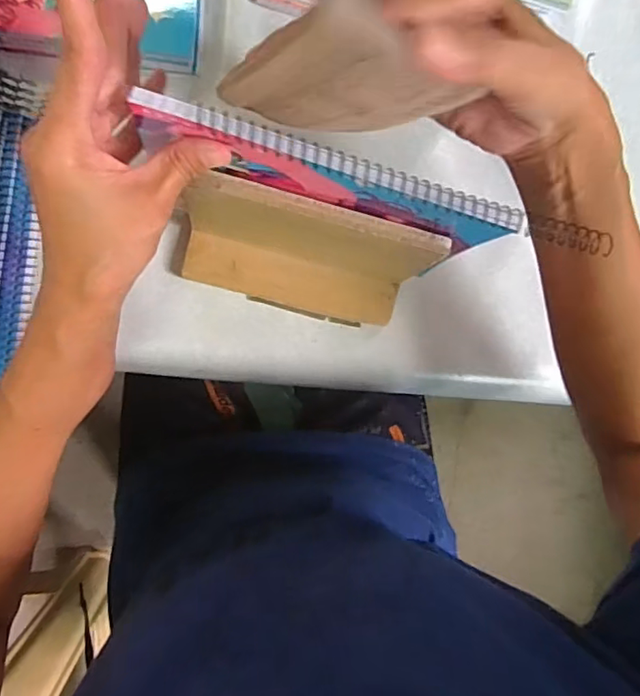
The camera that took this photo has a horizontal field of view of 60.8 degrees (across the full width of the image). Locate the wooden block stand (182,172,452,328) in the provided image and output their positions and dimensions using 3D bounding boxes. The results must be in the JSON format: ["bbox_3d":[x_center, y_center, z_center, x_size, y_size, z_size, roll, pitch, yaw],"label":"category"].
[{"bbox_3d":[-0.014,-0.058,0.361,0.164,0.114,0.059,13,87,-10],"label":"wooden block stand"}]

